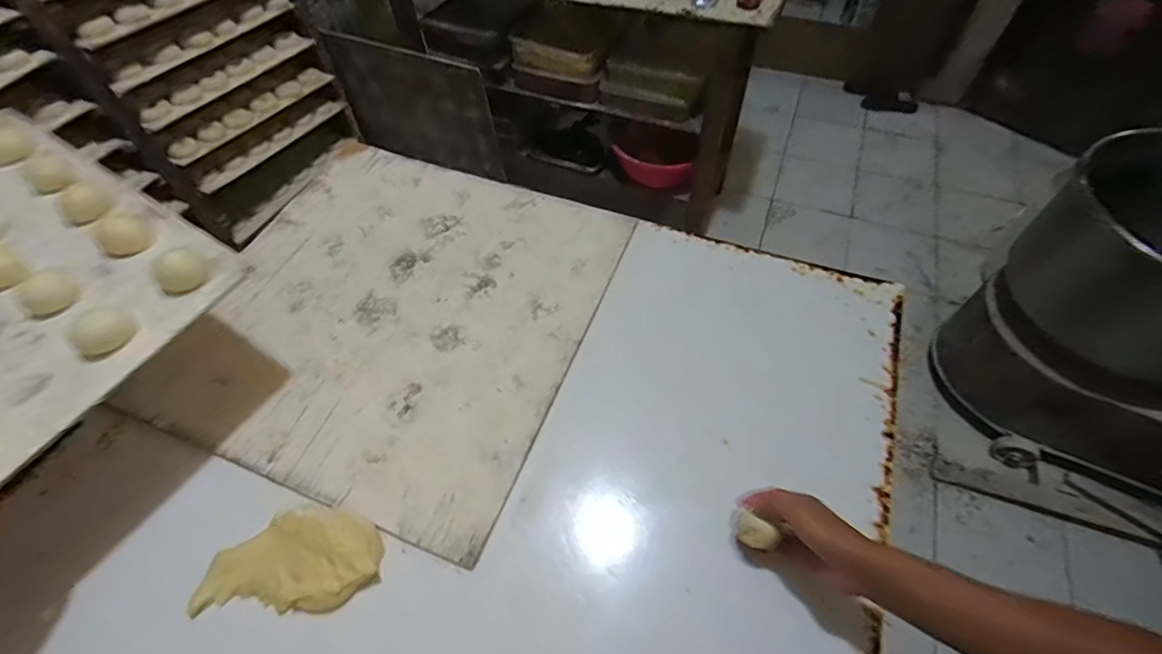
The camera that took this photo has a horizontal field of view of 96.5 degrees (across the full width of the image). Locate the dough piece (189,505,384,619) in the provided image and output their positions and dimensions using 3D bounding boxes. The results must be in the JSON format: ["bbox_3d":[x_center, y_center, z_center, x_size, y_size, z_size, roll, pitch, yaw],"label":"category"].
[{"bbox_3d":[-0.316,0.249,0.566,0.188,0.028,0.104,-1,55,1],"label":"dough piece"}]

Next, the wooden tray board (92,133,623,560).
[{"bbox_3d":[-0.269,-0.038,0.778,0.549,0.019,0.564,18,58,12],"label":"wooden tray board"}]

